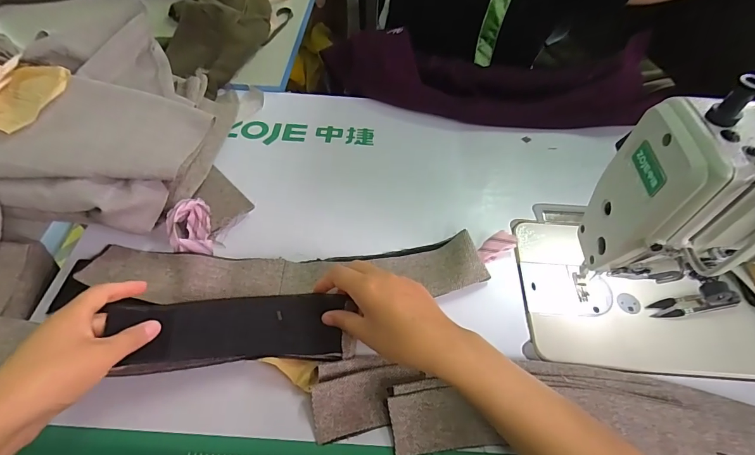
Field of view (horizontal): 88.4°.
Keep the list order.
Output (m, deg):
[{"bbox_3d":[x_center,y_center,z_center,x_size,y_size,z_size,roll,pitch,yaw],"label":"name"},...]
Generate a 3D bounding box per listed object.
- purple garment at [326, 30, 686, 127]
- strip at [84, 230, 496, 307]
[{"bbox_3d":[0.173,-0.240,0.605,0.521,0.092,0.153,2,53,0],"label":"purple garment"},{"bbox_3d":[-0.097,0.046,0.425,0.425,0.020,0.068,-1,53,-3],"label":"strip"}]

